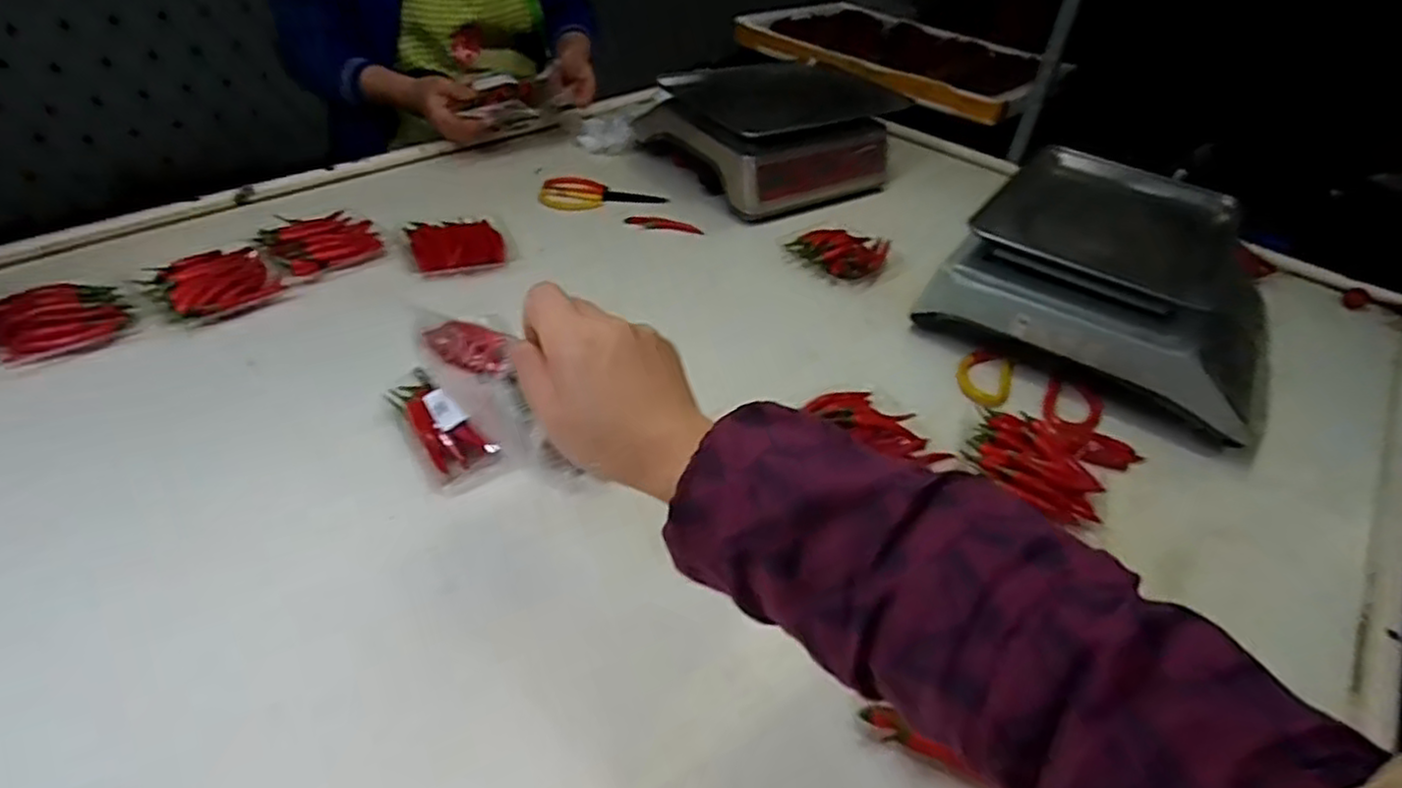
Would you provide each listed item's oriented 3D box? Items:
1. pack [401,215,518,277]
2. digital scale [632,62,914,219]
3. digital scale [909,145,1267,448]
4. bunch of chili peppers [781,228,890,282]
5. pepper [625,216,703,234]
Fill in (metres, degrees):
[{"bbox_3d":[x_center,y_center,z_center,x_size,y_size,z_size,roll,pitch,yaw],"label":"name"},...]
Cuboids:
[{"bbox_3d":[-0.283,-0.179,0.839,0.120,0.021,0.101,-10,44,-19],"label":"pack"},{"bbox_3d":[0.108,-0.415,1.091,0.319,0.142,0.260,-24,50,-31],"label":"digital scale"},{"bbox_3d":[0.481,-0.132,0.815,0.343,0.128,0.352,27,45,22],"label":"digital scale"},{"bbox_3d":[0.181,-0.183,0.914,0.100,0.019,0.107,35,48,28],"label":"bunch of chili peppers"},{"bbox_3d":[-0.048,-0.226,0.959,0.107,0.011,0.024,15,42,9],"label":"pepper"}]

